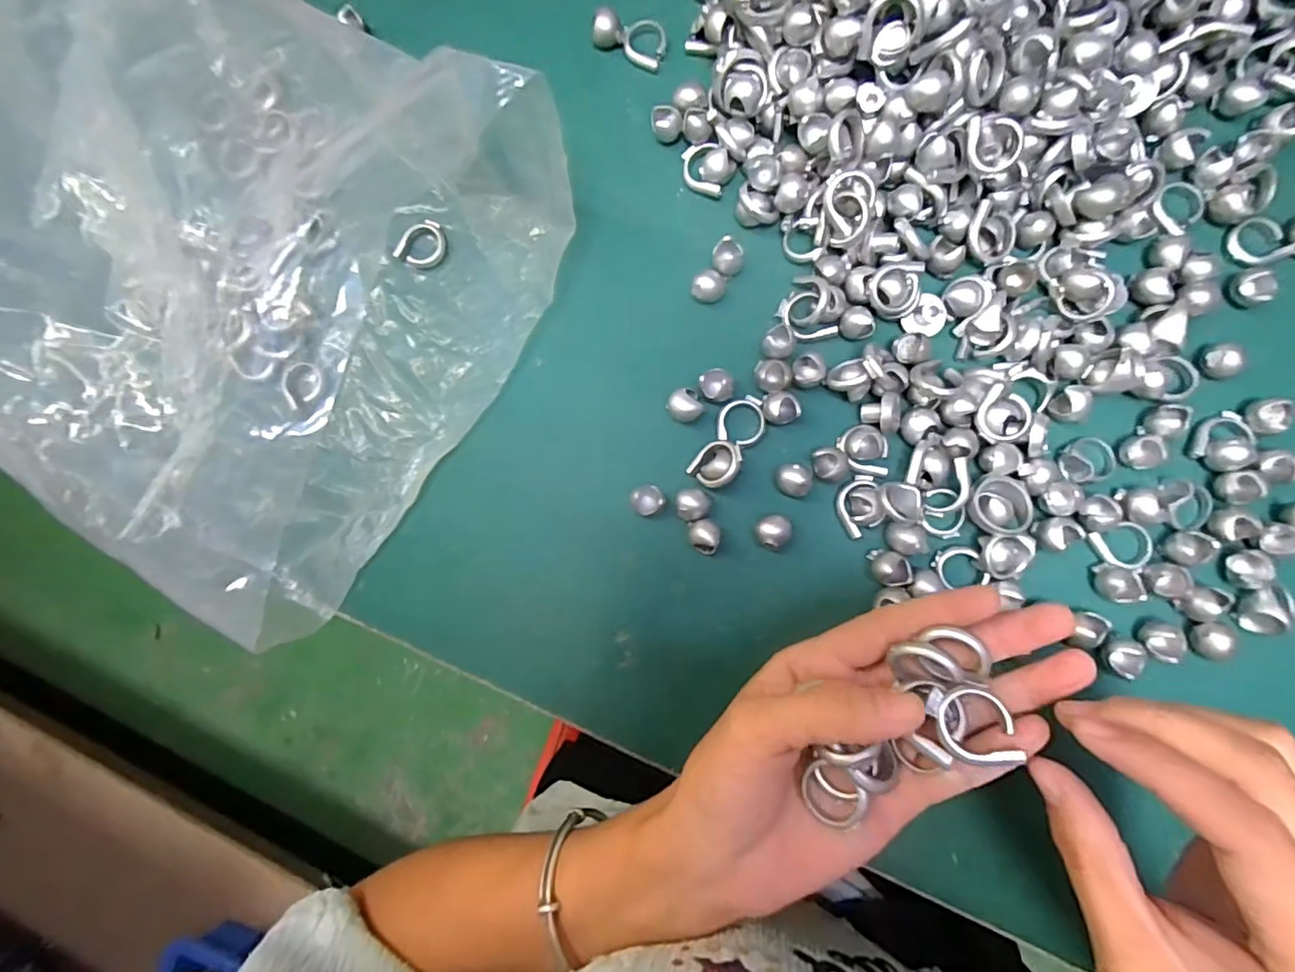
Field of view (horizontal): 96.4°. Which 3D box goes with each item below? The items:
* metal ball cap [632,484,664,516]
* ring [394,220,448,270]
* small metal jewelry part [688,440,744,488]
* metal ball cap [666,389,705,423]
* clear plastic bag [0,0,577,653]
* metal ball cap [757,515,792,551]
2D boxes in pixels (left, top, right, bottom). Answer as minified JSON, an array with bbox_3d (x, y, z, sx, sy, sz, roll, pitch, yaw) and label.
[{"bbox_3d":[0.000,0.006,0.275,0.014,0.010,0.015,0,84,3],"label":"metal ball cap"},{"bbox_3d":[-0.116,-0.126,0.301,0.025,0.004,0.025,0,84,3],"label":"ring"},{"bbox_3d":[0.033,-0.010,0.274,0.021,0.014,0.022,35,87,6],"label":"small metal jewelry part"},{"bbox_3d":[0.018,-0.039,0.279,0.016,0.010,0.015,0,84,3],"label":"metal ball cap"},{"bbox_3d":[-0.241,-0.143,0.264,0.378,0.094,0.248,38,90,5],"label":"clear plastic bag"},{"bbox_3d":[0.059,0.022,0.273,0.016,0.012,0.016,0,84,3],"label":"metal ball cap"}]

